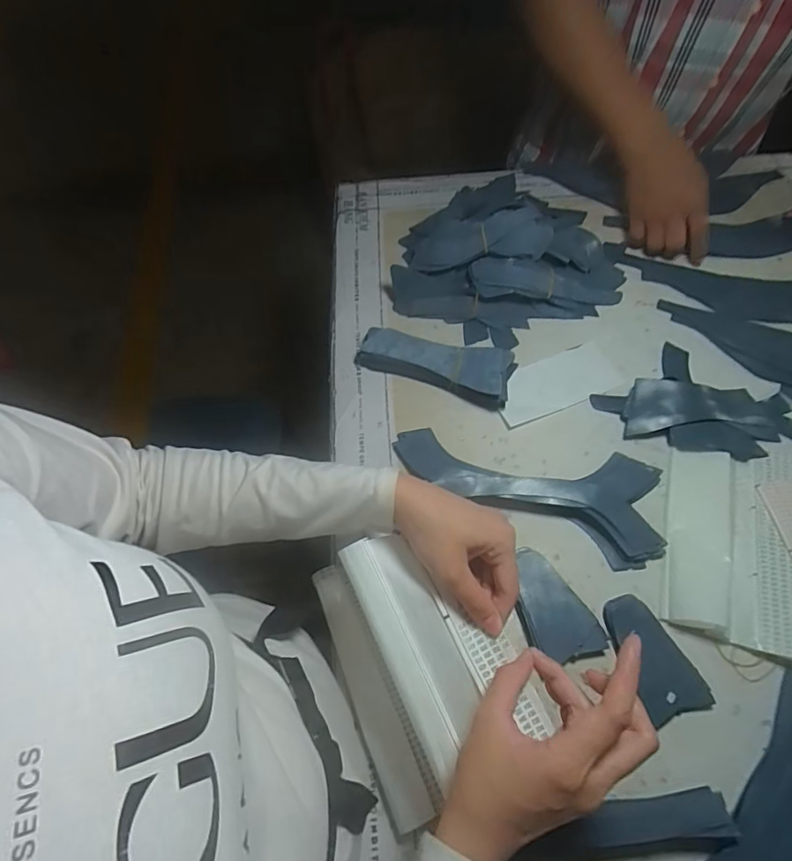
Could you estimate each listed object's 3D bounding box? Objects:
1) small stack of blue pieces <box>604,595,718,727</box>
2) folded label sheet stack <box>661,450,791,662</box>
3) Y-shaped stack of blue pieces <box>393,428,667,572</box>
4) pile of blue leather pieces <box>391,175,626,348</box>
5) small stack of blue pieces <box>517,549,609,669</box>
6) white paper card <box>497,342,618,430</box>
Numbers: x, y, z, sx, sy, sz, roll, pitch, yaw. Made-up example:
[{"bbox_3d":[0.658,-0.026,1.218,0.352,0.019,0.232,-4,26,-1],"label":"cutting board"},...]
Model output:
[{"bbox_3d":[0.221,0.192,0.425,0.055,0.014,0.098,-19,63,-8],"label":"small stack of blue pieces"},{"bbox_3d":[0.322,0.098,0.467,0.119,0.018,0.198,17,64,11],"label":"folded label sheet stack"},{"bbox_3d":[0.126,0.058,0.491,0.262,0.025,0.108,9,63,7],"label":"Y-shaped stack of blue pieces"},{"bbox_3d":[0.148,-0.239,0.614,0.276,0.080,0.260,15,64,10],"label":"pile of blue leather pieces"},{"bbox_3d":[0.139,0.155,0.443,0.065,0.017,0.098,-12,62,-4],"label":"small stack of blue pieces"},{"bbox_3d":[0.177,-0.053,0.560,0.141,0.006,0.065,-21,63,-9],"label":"white paper card"}]

